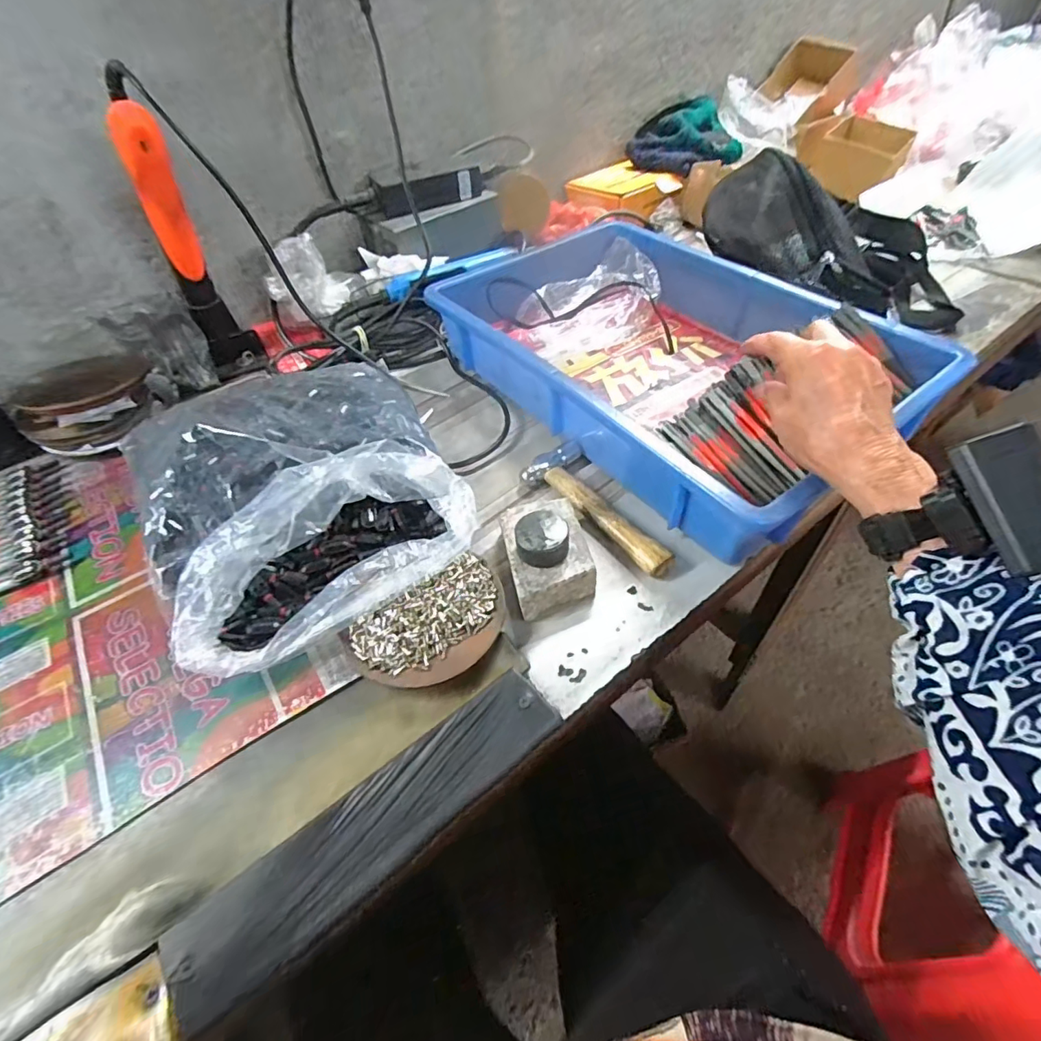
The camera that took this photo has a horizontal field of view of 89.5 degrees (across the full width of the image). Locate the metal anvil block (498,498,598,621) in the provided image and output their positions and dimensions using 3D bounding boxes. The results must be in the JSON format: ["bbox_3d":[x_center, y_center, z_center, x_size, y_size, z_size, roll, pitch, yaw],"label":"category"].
[{"bbox_3d":[0.019,0.020,0.391,0.063,0.050,0.085,-12,47,-5],"label":"metal anvil block"}]

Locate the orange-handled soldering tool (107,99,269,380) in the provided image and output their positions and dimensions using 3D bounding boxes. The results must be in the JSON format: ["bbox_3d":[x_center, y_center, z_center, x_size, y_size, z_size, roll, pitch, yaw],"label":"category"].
[{"bbox_3d":[-0.334,-0.263,0.535,0.056,0.246,0.054,-27,50,-18],"label":"orange-handled soldering tool"}]

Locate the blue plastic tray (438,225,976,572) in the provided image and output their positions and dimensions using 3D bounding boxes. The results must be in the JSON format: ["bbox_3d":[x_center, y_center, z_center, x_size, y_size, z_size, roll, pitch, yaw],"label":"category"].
[{"bbox_3d":[0.138,-0.167,0.517,0.276,0.097,0.414,-32,53,-22],"label":"blue plastic tray"}]

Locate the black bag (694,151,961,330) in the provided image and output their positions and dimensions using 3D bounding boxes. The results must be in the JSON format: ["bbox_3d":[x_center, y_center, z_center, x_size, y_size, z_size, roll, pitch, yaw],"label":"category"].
[{"bbox_3d":[0.384,-0.348,0.649,0.312,0.097,0.163,29,59,5],"label":"black bag"}]

